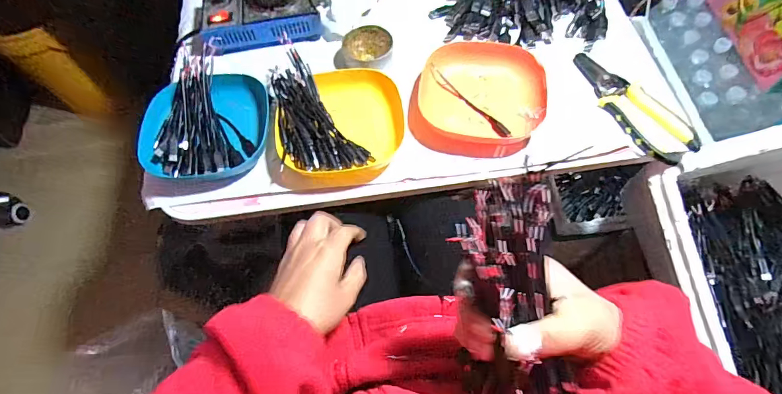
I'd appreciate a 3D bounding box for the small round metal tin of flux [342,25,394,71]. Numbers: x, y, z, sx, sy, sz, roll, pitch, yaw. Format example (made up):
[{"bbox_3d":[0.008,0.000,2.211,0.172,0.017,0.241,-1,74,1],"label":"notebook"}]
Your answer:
[{"bbox_3d":[-0.029,-0.190,0.515,0.061,0.025,0.050,-2,63,2],"label":"small round metal tin of flux"}]

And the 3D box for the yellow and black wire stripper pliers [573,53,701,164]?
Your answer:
[{"bbox_3d":[0.266,-0.107,0.461,0.058,0.013,0.167,-29,66,-11],"label":"yellow and black wire stripper pliers"}]

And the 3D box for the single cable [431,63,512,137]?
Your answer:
[{"bbox_3d":[0.090,-0.112,0.470,0.013,0.016,0.125,-40,68,-16],"label":"single cable"}]

